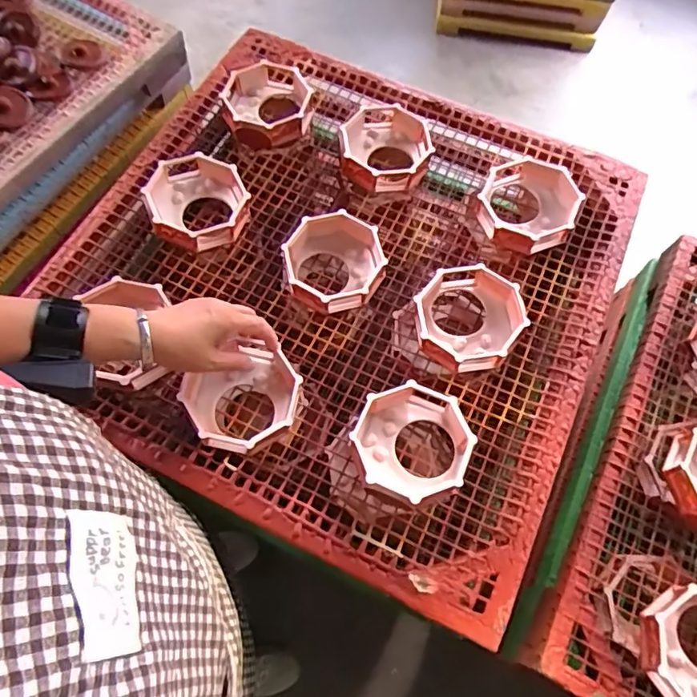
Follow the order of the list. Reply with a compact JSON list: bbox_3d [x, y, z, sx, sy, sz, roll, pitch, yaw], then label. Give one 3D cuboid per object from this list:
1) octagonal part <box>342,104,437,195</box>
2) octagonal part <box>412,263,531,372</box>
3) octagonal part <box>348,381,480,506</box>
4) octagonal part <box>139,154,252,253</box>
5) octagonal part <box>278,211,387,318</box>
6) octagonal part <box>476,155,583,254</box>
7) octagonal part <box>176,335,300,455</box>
[{"bbox_3d":[0.049,-0.274,0.699,0.122,0.046,0.124,-1,65,-3],"label":"octagonal part"},{"bbox_3d":[0.138,-0.035,0.592,0.118,0.040,0.124,34,69,13],"label":"octagonal part"},{"bbox_3d":[0.064,0.096,0.524,0.114,0.043,0.116,21,66,7],"label":"octagonal part"},{"bbox_3d":[-0.192,-0.191,0.652,0.120,0.047,0.125,-20,68,-11],"label":"octagonal part"},{"bbox_3d":[-0.016,-0.106,0.629,0.116,0.047,0.119,30,68,11],"label":"octagonal part"},{"bbox_3d":[0.229,-0.187,0.657,0.123,0.037,0.134,23,69,9],"label":"octagonal part"},{"bbox_3d":[-0.110,0.052,0.541,0.114,0.045,0.103,-36,72,-14],"label":"octagonal part"}]

